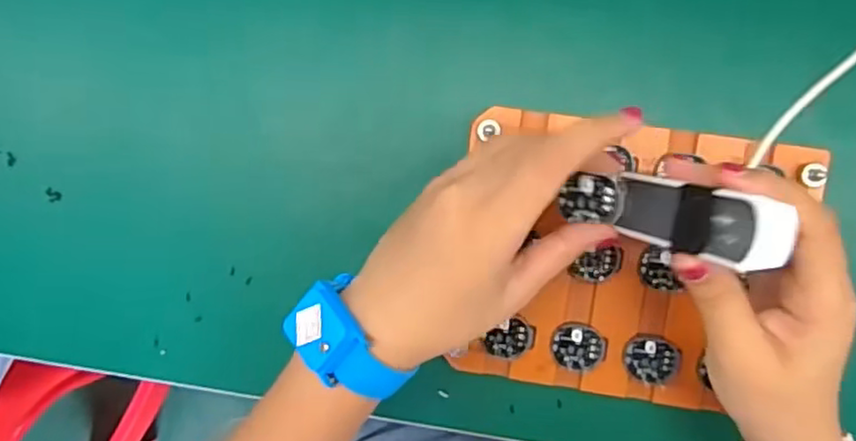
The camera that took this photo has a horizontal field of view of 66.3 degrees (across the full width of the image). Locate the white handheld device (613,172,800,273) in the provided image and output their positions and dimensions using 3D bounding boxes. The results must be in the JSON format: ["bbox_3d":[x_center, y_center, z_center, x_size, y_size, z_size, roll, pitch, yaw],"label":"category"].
[{"bbox_3d":[0.104,-0.001,0.266,0.026,0.076,0.026,12,96,-23],"label":"white handheld device"}]

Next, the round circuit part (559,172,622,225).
[{"bbox_3d":[0.075,-0.011,0.300,0.027,0.007,0.023,0,95,5],"label":"round circuit part"}]

